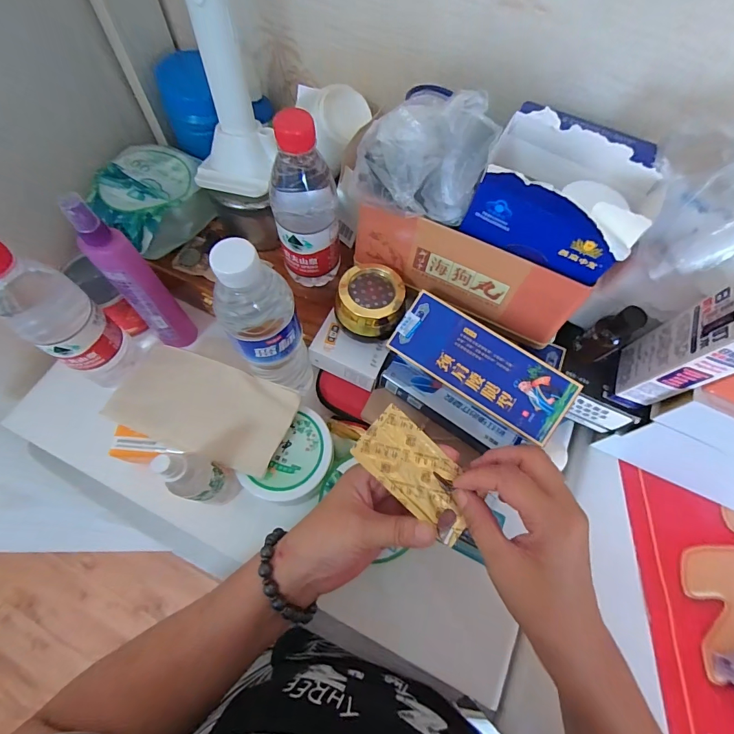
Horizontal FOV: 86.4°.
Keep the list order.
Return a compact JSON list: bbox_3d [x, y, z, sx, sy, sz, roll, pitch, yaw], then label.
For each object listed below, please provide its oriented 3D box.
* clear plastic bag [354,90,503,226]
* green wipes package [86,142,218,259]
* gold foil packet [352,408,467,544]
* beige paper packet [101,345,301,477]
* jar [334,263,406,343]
[{"bbox_3d":[0.040,-0.149,0.284,0.096,0.073,0.059,-11,66,-6],"label":"clear plastic bag"},{"bbox_3d":[-0.244,-0.191,0.441,0.128,0.051,0.110,-40,72,-17],"label":"green wipes package"},{"bbox_3d":[0.040,0.078,0.290,0.098,0.004,0.050,44,69,-1],"label":"gold foil packet"},{"bbox_3d":[-0.160,0.036,0.381,0.175,0.018,0.087,20,66,8],"label":"beige paper packet"},{"bbox_3d":[0.003,-0.063,0.372,0.063,0.059,0.067,12,66,4],"label":"jar"}]

